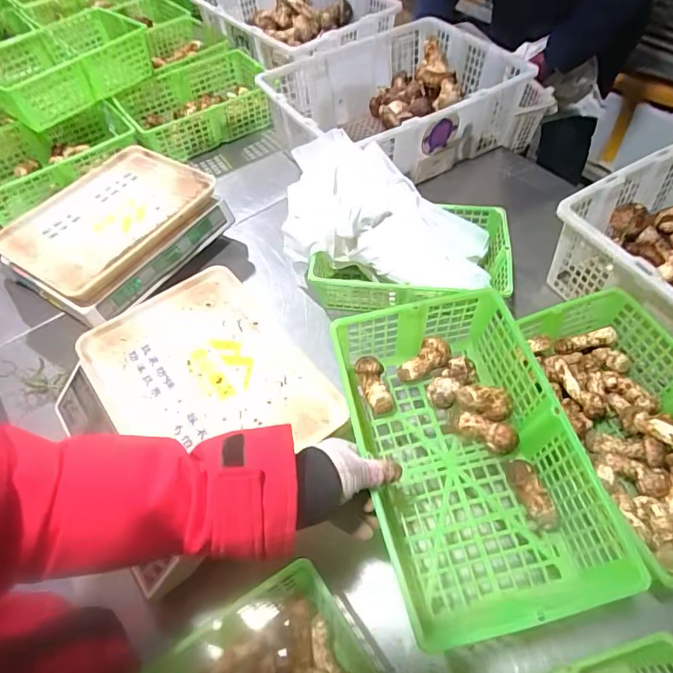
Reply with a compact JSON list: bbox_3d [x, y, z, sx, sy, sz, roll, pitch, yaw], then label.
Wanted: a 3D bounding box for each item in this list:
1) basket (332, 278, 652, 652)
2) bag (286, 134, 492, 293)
[{"bbox_3d":[0.141,0.126,0.535,0.216,0.120,0.342,-12,55,-4],"label":"basket"},{"bbox_3d":[0.086,-0.198,0.798,0.349,0.148,0.195,18,58,16],"label":"bag"}]

